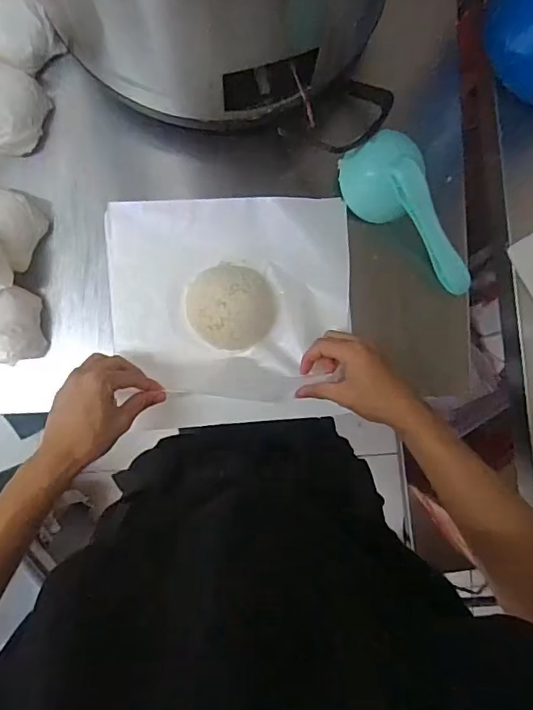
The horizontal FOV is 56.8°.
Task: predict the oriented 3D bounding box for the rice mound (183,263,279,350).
[{"bbox_3d":[-0.036,-0.051,0.535,0.096,0.041,0.088,-19,91,-4],"label":"rice mound"}]

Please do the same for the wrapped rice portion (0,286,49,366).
[{"bbox_3d":[-0.282,-0.026,0.527,0.079,0.052,0.070,-18,91,-4],"label":"wrapped rice portion"}]

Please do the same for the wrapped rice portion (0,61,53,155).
[{"bbox_3d":[-0.285,-0.261,0.520,0.071,0.063,0.077,14,89,-4],"label":"wrapped rice portion"}]

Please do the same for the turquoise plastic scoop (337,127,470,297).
[{"bbox_3d":[0.156,-0.147,0.541,0.081,0.061,0.191,-27,92,-3],"label":"turquoise plastic scoop"}]

